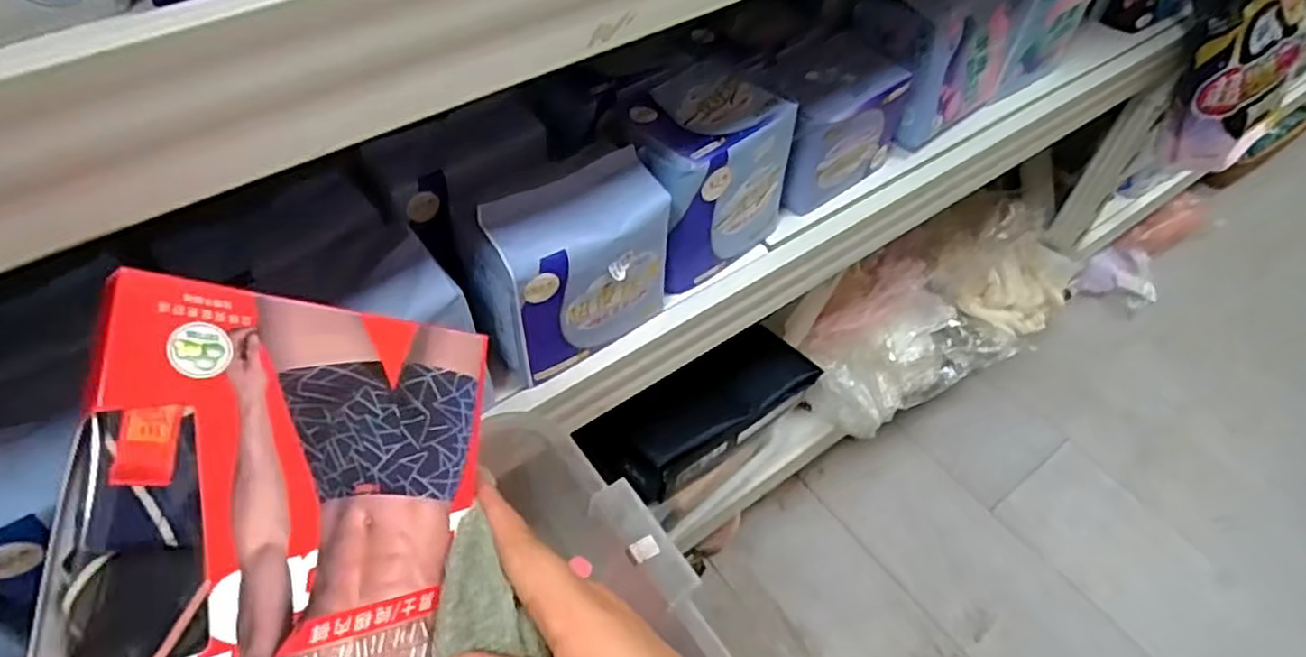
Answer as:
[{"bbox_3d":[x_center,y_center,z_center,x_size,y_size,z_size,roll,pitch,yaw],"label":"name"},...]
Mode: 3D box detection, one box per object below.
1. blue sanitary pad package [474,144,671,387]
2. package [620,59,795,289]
[{"bbox_3d":[-0.052,-0.038,0.479,0.128,0.122,0.052,-30,58,-22],"label":"blue sanitary pad package"},{"bbox_3d":[0.035,-0.119,0.550,0.129,0.119,0.090,-34,59,-25],"label":"package"}]

